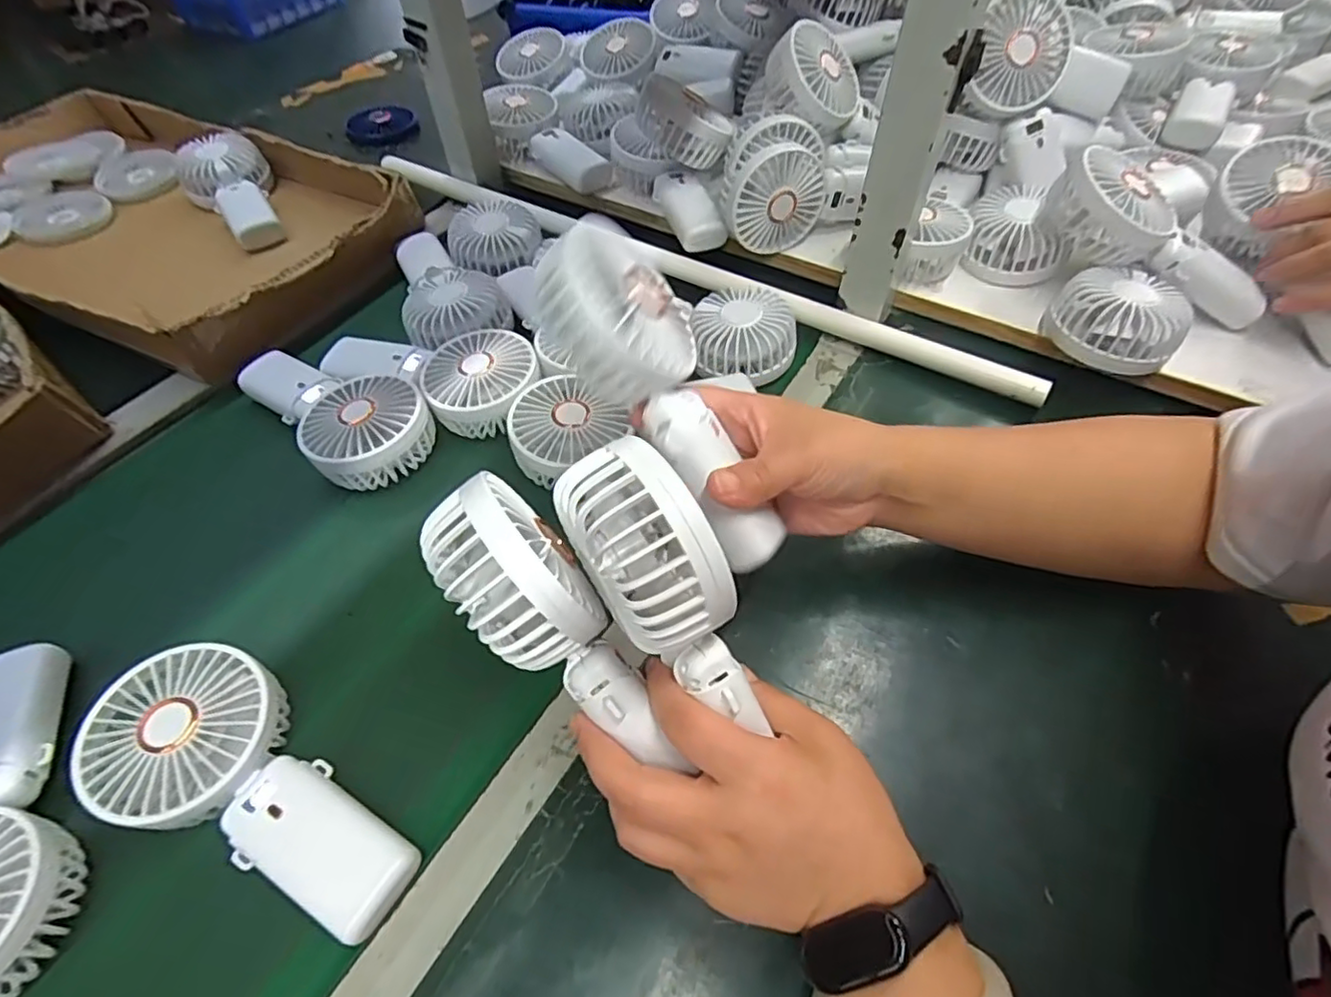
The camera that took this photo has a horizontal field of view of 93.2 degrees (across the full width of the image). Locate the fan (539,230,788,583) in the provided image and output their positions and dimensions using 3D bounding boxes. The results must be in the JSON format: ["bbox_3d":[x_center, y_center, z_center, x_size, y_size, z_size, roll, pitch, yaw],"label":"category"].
[{"bbox_3d":[-0.005,-0.043,0.313,0.174,0.046,0.081,58,41,-12],"label":"fan"}]

